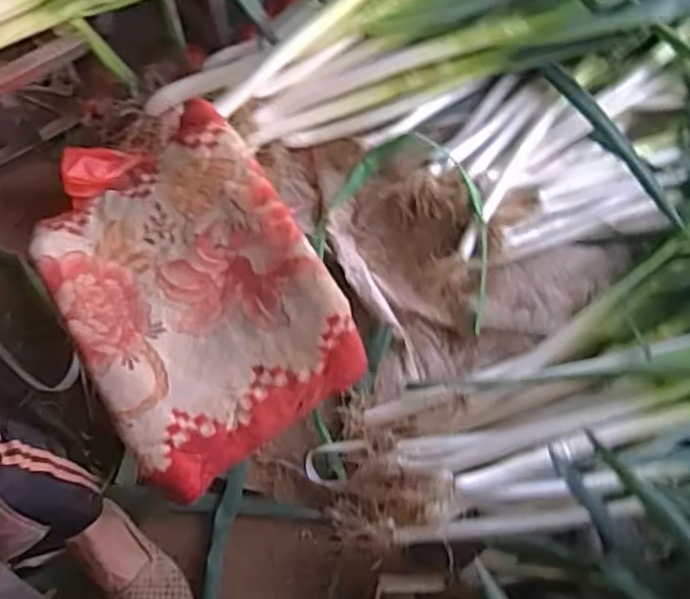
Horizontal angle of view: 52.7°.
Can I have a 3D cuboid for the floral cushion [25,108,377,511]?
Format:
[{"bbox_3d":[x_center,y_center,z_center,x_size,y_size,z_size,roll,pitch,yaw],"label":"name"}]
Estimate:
[{"bbox_3d":[-0.195,-0.023,0.865,0.294,0.086,0.435,-29,73,-12],"label":"floral cushion"}]

